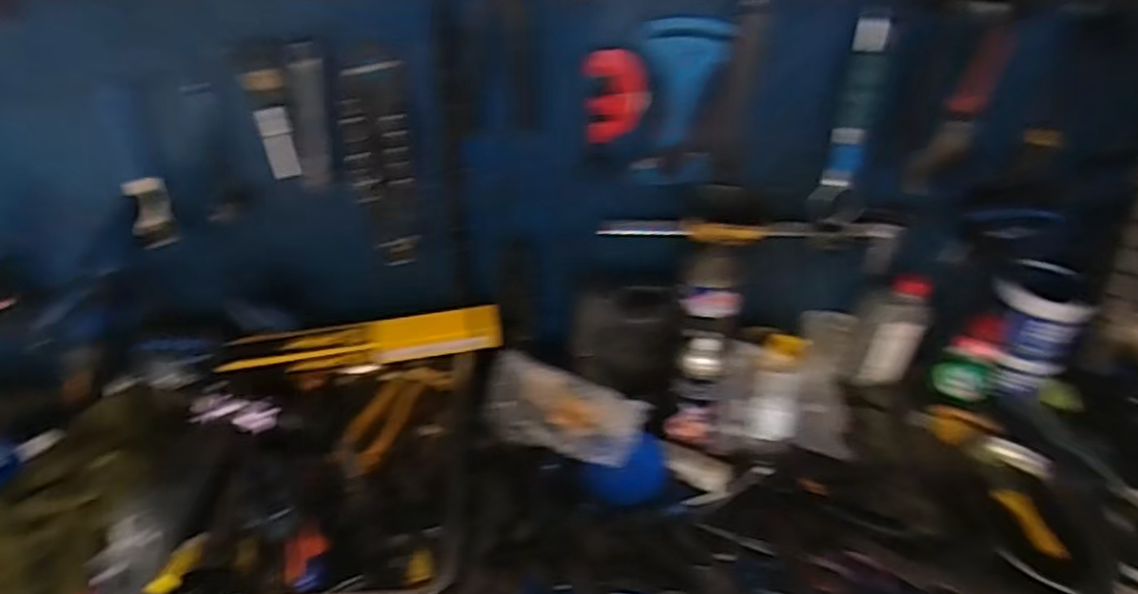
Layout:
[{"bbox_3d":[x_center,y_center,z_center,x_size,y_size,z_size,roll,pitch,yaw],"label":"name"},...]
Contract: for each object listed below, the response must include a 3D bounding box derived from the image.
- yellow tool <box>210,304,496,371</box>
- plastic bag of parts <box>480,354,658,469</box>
[{"bbox_3d":[-0.257,0.055,0.871,0.341,0.057,0.041,-6,36,-11],"label":"yellow tool"},{"bbox_3d":[-0.012,0.145,0.861,0.201,0.030,0.112,21,55,11],"label":"plastic bag of parts"}]

